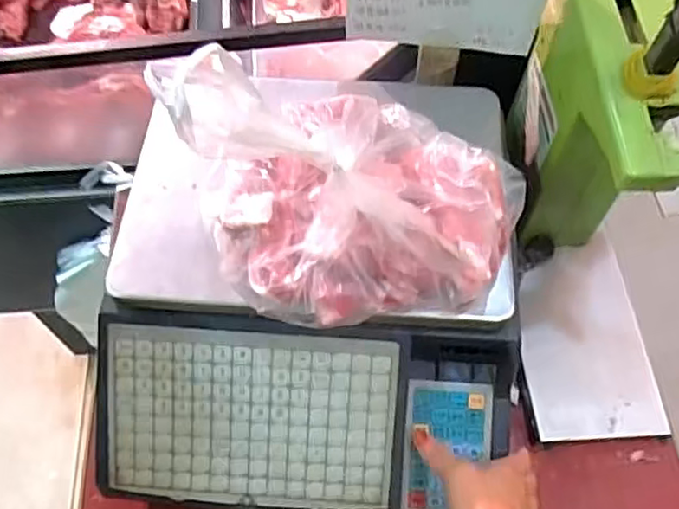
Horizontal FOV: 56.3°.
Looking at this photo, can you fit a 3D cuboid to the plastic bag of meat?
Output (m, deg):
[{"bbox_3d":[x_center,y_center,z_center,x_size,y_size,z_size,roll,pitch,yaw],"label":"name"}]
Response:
[{"bbox_3d":[0.030,-0.058,0.451,0.194,0.195,0.223,36,66,18],"label":"plastic bag of meat"}]

